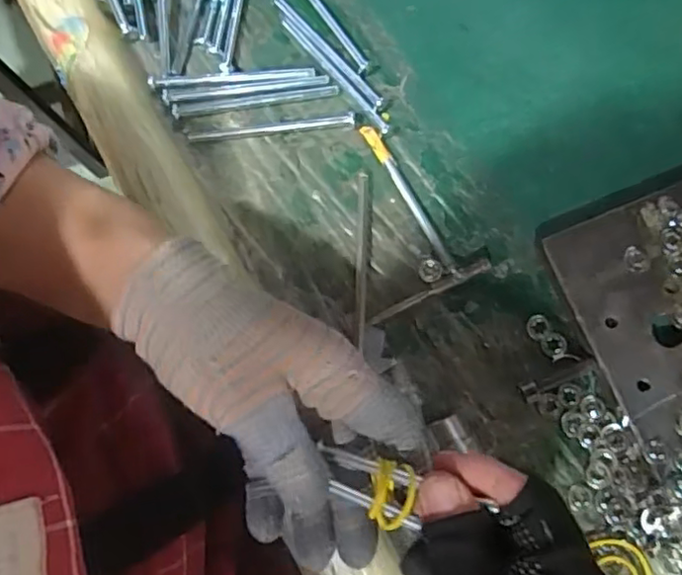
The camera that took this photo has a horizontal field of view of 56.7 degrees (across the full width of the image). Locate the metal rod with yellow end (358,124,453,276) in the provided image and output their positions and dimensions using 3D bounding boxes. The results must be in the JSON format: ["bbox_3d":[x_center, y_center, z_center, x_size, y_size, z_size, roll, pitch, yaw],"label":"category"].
[{"bbox_3d":[0.040,-0.053,0.370,0.009,0.006,0.101,-29,79,-5],"label":"metal rod with yellow end"}]

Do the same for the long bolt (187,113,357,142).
[{"bbox_3d":[-0.042,-0.096,0.383,0.100,0.004,0.009,-6,78,0],"label":"long bolt"}]

